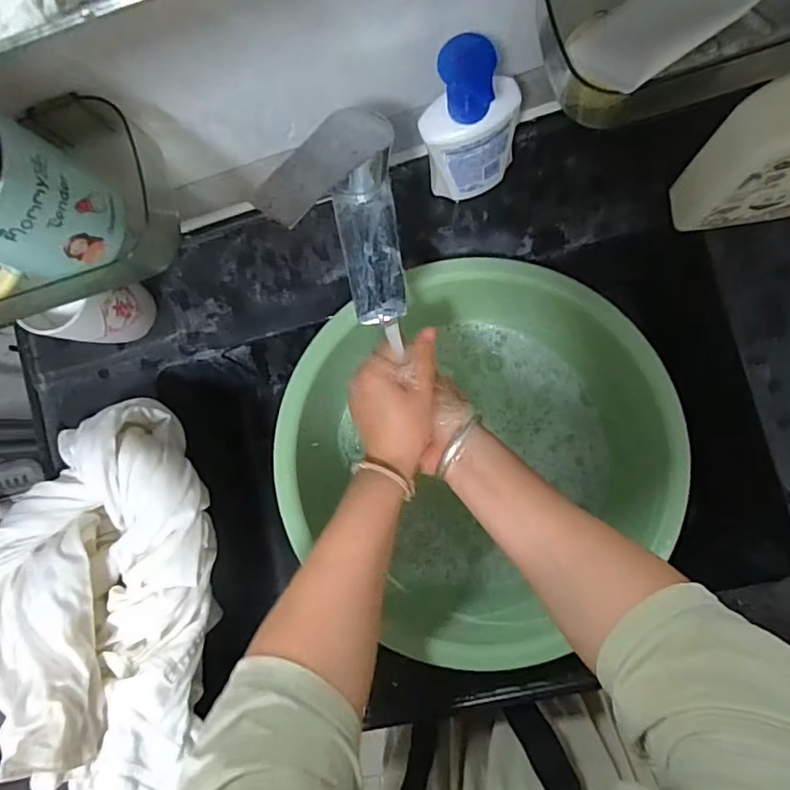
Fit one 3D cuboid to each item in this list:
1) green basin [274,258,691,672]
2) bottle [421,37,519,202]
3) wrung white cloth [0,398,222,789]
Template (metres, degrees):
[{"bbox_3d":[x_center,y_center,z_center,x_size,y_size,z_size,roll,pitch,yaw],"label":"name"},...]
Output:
[{"bbox_3d":[0.075,0.046,0.511,0.316,0.136,0.304,0,87,8],"label":"green basin"},{"bbox_3d":[0.057,-0.195,0.419,0.069,0.165,0.037,-6,86,8],"label":"bottle"},{"bbox_3d":[-0.252,0.198,0.455,0.189,0.092,0.373,-5,86,8],"label":"wrung white cloth"}]

